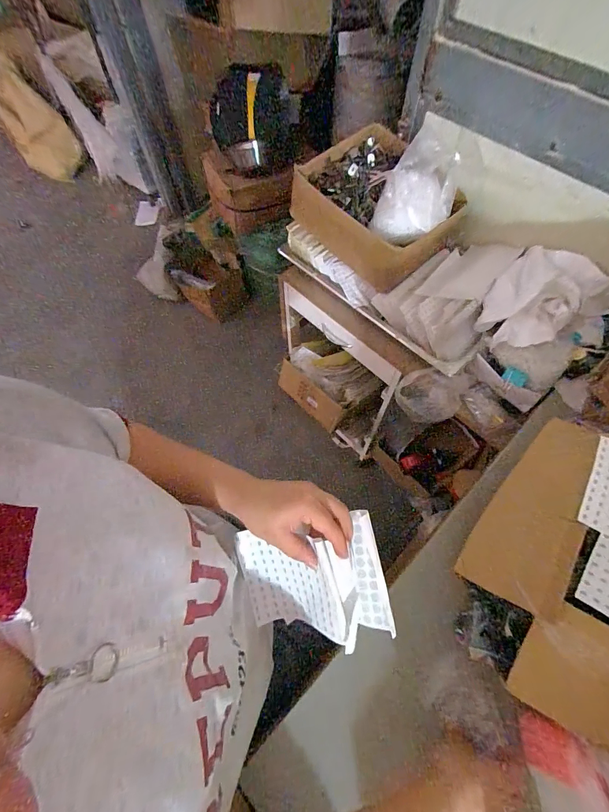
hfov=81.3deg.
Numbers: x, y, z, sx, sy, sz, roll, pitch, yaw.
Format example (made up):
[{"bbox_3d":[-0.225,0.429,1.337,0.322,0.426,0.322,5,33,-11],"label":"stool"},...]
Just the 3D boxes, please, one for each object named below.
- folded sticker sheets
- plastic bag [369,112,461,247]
[{"bbox_3d":[0.008,0.202,0.406,0.156,0.116,0.123,-7,63,-4],"label":"folded sticker sheets"},{"bbox_3d":[0.247,-0.469,0.744,0.148,0.126,0.228,19,64,10],"label":"plastic bag"}]

